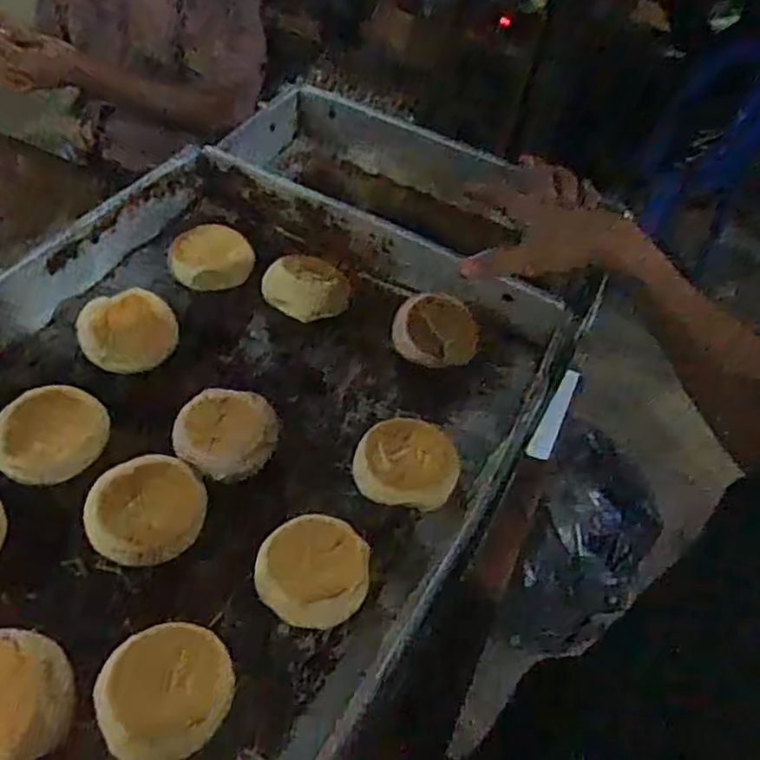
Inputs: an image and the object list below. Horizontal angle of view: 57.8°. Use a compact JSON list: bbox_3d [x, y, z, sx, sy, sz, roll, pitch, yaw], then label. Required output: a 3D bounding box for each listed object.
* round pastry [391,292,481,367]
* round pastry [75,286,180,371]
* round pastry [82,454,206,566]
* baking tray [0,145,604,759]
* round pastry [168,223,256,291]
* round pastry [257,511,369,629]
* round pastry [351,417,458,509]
[{"bbox_3d":[0.050,-0.045,0.604,0.073,0.025,0.061,15,54,7],"label":"round pastry"},{"bbox_3d":[-0.209,-0.038,0.574,0.079,0.040,0.065,-11,55,-12],"label":"round pastry"},{"bbox_3d":[-0.161,0.088,0.474,0.078,0.027,0.069,-29,60,-23],"label":"round pastry"},{"bbox_3d":[-0.162,0.068,0.473,0.429,0.085,0.635,27,56,16],"label":"baking tray"},{"bbox_3d":[-0.156,-0.114,0.640,0.073,0.031,0.058,-9,54,-10],"label":"round pastry"},{"bbox_3d":[-0.043,0.127,0.460,0.071,0.025,0.072,2,53,-3],"label":"round pastry"},{"bbox_3d":[0.021,0.062,0.520,0.074,0.030,0.071,2,53,-3],"label":"round pastry"}]

